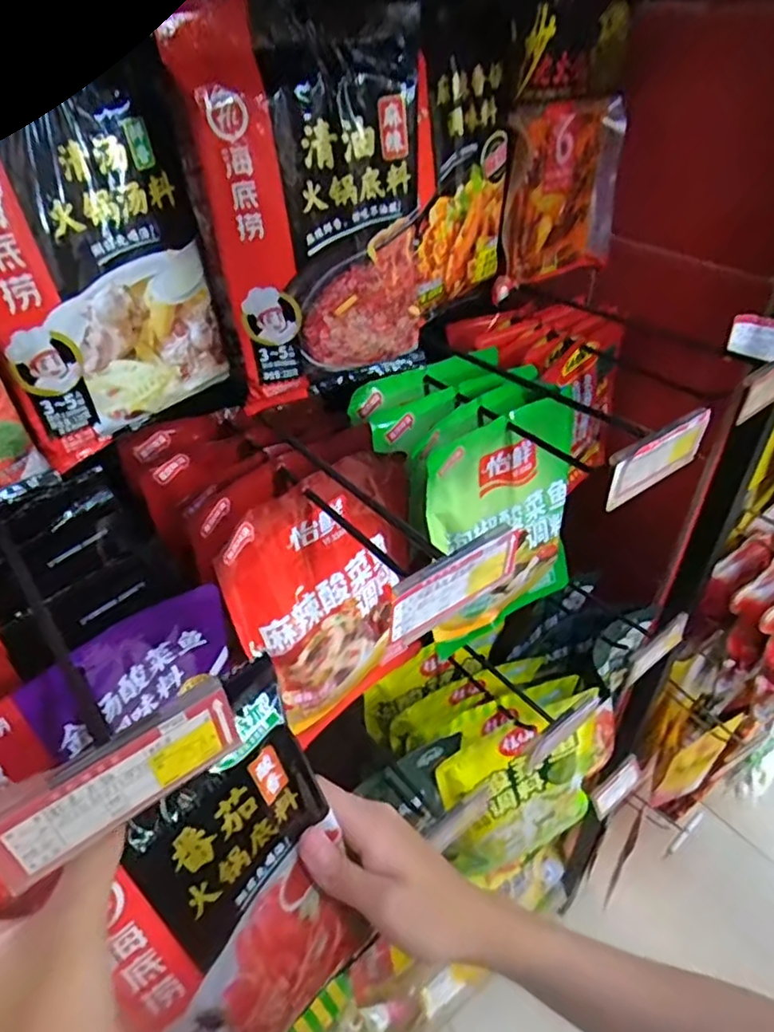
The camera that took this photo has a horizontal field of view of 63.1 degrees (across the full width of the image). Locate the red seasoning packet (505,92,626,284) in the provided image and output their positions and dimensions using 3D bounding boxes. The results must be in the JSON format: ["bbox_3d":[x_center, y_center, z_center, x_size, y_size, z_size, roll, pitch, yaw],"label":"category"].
[{"bbox_3d":[0.170,-0.306,0.599,0.162,0.147,0.023,-32,49,-32],"label":"red seasoning packet"}]

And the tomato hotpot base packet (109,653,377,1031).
[{"bbox_3d":[-0.083,0.203,0.341,0.127,0.205,0.017,-28,22,-36],"label":"tomato hotpot base packet"}]

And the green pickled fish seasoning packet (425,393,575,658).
[{"bbox_3d":[0.108,0.021,0.612,0.168,0.260,0.035,-26,39,-13],"label":"green pickled fish seasoning packet"}]

